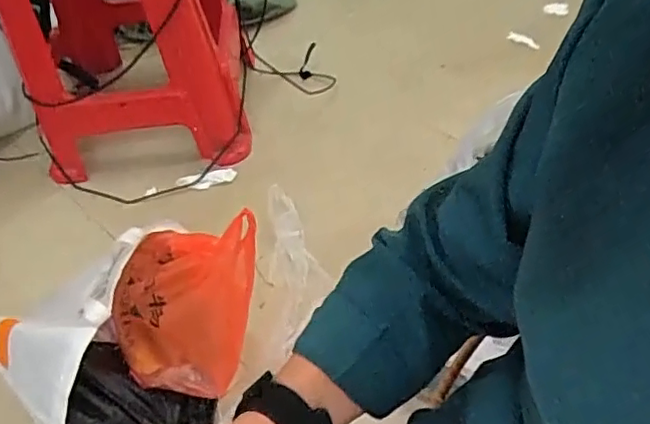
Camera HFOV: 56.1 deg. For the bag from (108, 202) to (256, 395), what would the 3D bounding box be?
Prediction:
[{"bbox_3d":[-0.178,0.128,0.767,0.319,0.211,0.061,-13,-2,41],"label":"bag"}]

